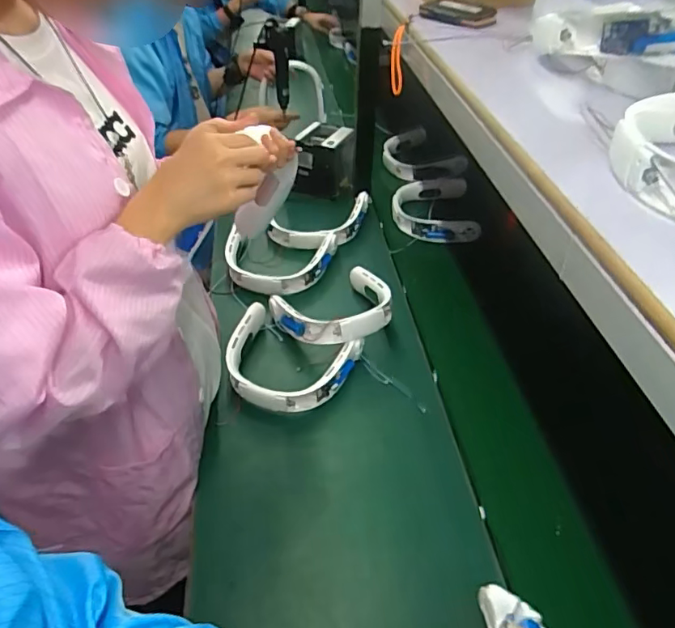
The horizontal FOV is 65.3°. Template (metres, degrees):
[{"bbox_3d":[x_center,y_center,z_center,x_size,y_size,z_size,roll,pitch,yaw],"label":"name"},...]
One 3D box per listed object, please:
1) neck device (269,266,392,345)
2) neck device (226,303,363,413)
[{"bbox_3d":[-0.005,-0.008,1.005,0.213,0.083,0.188,-18,44,-19],"label":"neck device"},{"bbox_3d":[-0.094,0.086,0.936,0.223,0.062,0.181,18,44,19],"label":"neck device"}]

